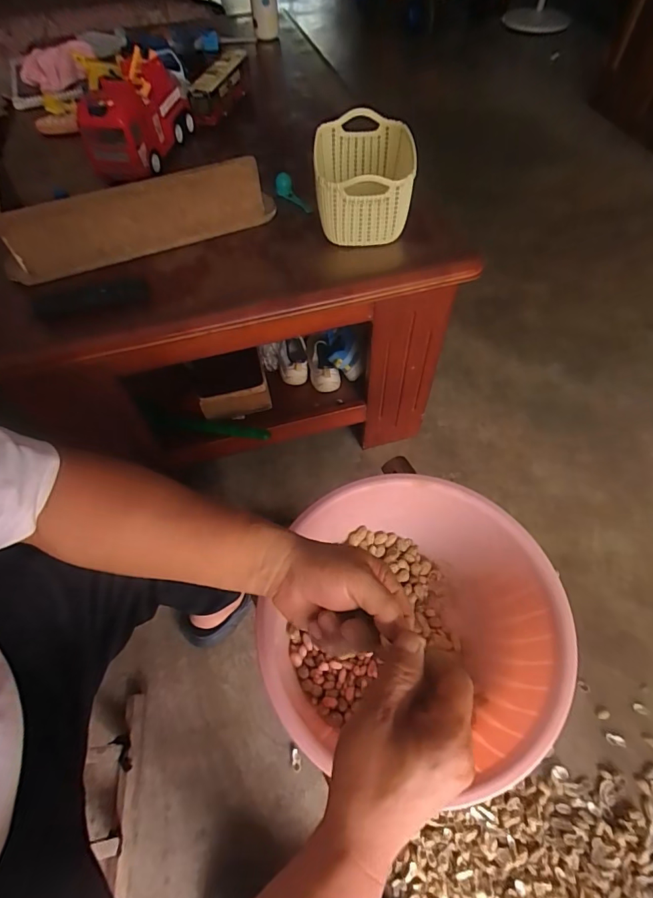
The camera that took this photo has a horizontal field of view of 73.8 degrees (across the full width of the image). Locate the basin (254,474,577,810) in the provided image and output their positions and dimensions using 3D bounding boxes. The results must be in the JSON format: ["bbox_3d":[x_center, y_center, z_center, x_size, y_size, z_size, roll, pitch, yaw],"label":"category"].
[{"bbox_3d":[0.099,0.187,0.482,0.273,0.126,0.280,11,59,8],"label":"basin"}]

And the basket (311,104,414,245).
[{"bbox_3d":[0.055,-0.408,0.669,0.147,0.111,0.196,5,58,5],"label":"basket"}]

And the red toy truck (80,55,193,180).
[{"bbox_3d":[-0.340,-0.615,0.799,0.105,0.108,0.265,12,59,10],"label":"red toy truck"}]

